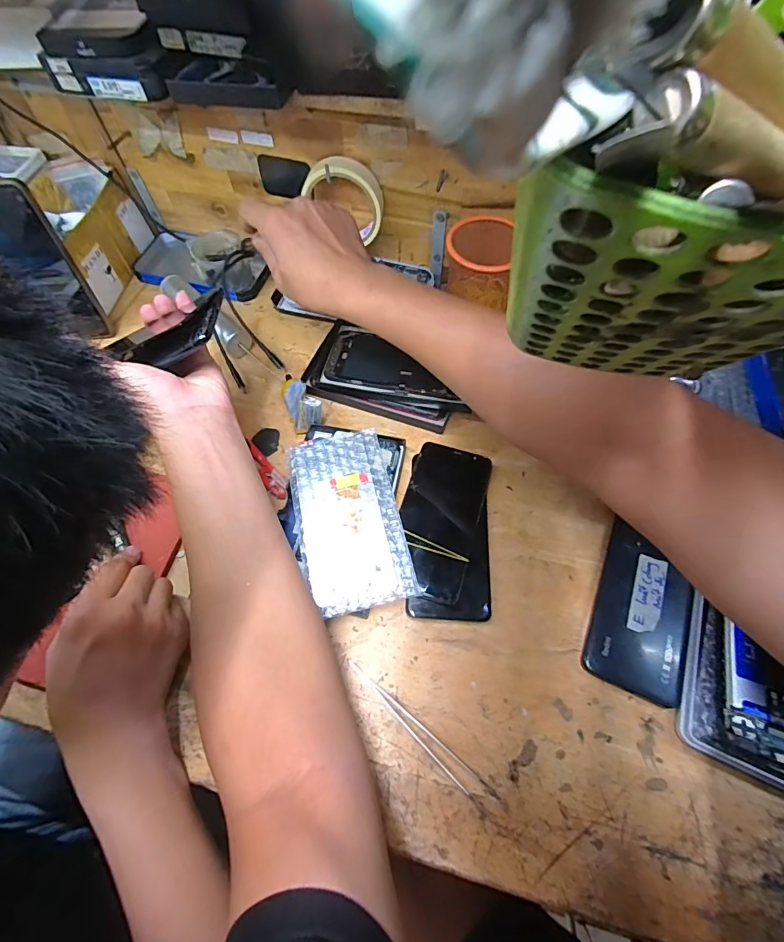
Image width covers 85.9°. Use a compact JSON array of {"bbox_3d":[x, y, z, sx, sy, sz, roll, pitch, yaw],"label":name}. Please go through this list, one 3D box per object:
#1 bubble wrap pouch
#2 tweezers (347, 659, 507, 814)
[{"bbox_3d":[-0.040,0.038,0.381,0.091,0.007,0.170,-11,60,-9],"label":"bubble wrap pouch"},{"bbox_3d":[0.020,0.198,0.318,0.145,0.005,0.016,37,68,18],"label":"tweezers"}]

